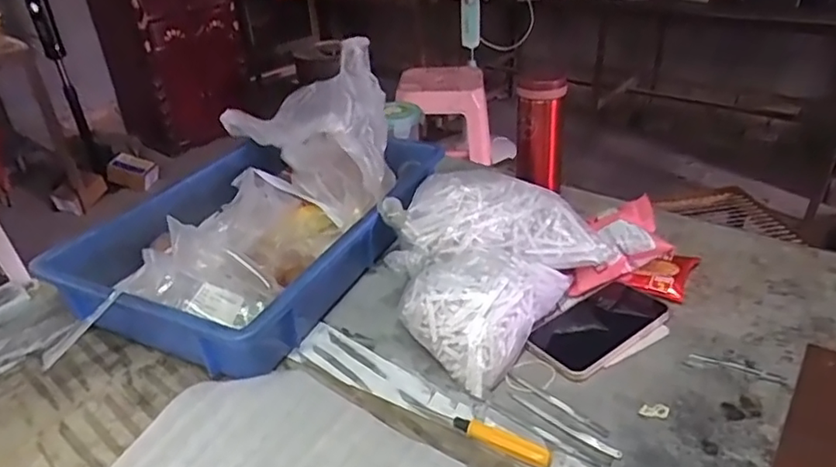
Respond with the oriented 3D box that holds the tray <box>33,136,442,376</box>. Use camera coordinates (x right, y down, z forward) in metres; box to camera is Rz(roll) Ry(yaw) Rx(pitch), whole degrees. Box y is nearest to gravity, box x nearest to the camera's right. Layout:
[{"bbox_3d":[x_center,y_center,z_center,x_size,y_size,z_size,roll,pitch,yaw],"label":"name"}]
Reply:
[{"bbox_3d":[-0.191,-0.048,0.682,0.287,0.211,0.400,8,33,22],"label":"tray"}]

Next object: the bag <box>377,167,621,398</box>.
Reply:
[{"bbox_3d":[0.063,0.023,0.627,0.216,0.109,0.217,-26,36,-32],"label":"bag"}]

